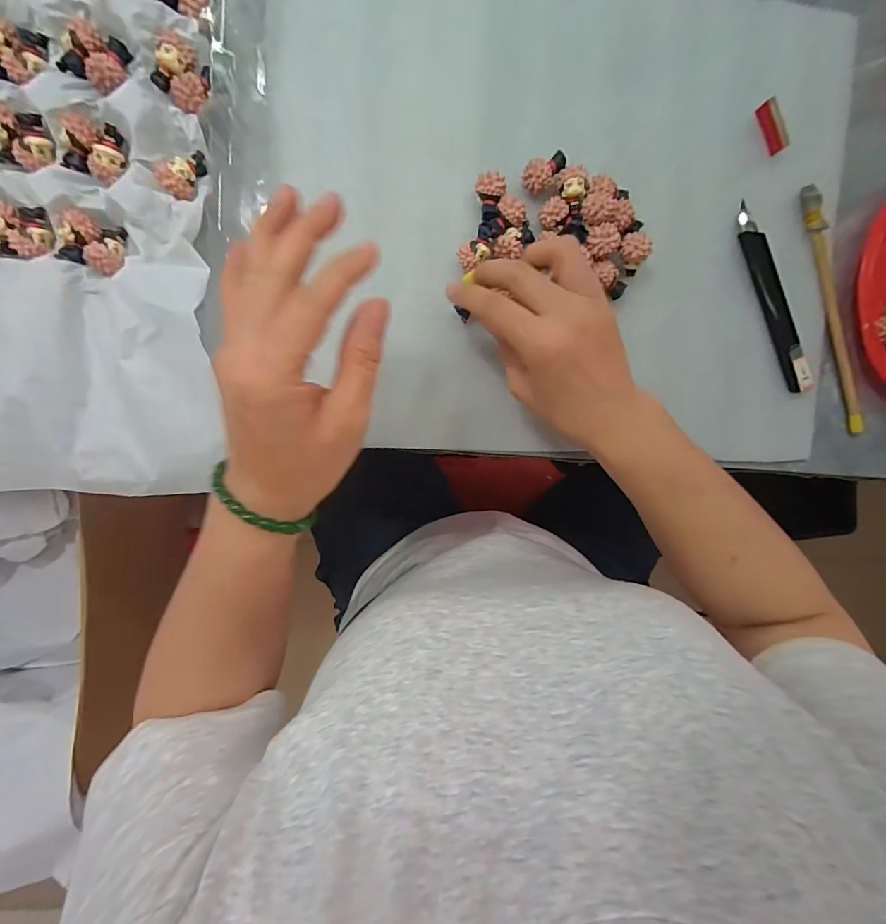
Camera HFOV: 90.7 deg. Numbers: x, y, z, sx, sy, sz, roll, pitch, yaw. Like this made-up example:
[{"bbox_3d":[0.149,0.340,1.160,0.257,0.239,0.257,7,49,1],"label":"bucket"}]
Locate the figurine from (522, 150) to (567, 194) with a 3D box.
[{"bbox_3d":[0.069,-0.195,0.297,0.029,0.015,0.019,-24,96,0],"label":"figurine"}]

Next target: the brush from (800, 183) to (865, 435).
[{"bbox_3d":[0.286,-0.107,0.319,0.011,0.015,0.182,-19,96,-1],"label":"brush"}]

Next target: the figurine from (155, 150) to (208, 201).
[{"bbox_3d":[-0.157,-0.175,0.267,0.031,0.013,0.019,-39,96,1],"label":"figurine"}]

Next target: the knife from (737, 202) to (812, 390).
[{"bbox_3d":[0.238,-0.115,0.314,0.017,0.007,0.135,-24,96,0],"label":"knife"}]

